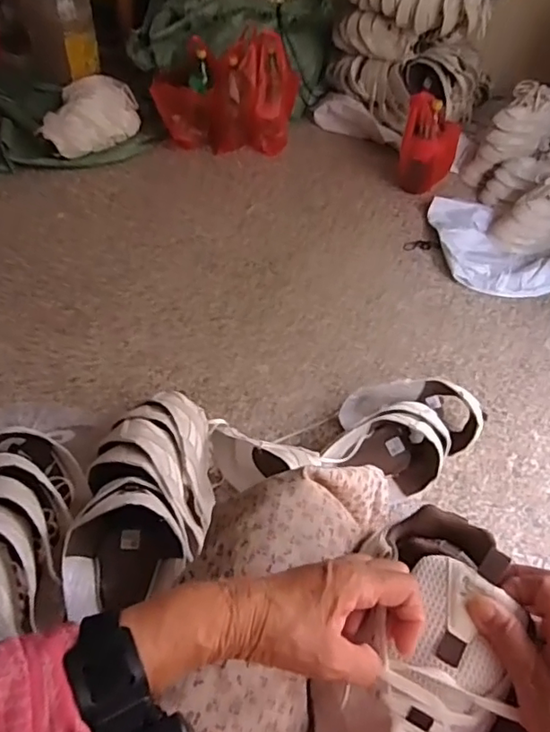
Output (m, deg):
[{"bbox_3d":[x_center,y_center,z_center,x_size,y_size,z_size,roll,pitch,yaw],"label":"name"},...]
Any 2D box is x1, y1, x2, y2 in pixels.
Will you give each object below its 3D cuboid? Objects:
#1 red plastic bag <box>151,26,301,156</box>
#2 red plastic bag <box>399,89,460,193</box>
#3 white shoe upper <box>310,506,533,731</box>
[{"bbox_3d":[-0.135,-0.774,1.607,0.398,0.253,0.204,2,51,-5],"label":"red plastic bag"},{"bbox_3d":[0.410,-0.576,1.502,0.161,0.224,0.091,16,51,7],"label":"red plastic bag"},{"bbox_3d":[0.095,0.213,0.384,0.105,0.056,0.240,23,64,12],"label":"white shoe upper"}]

